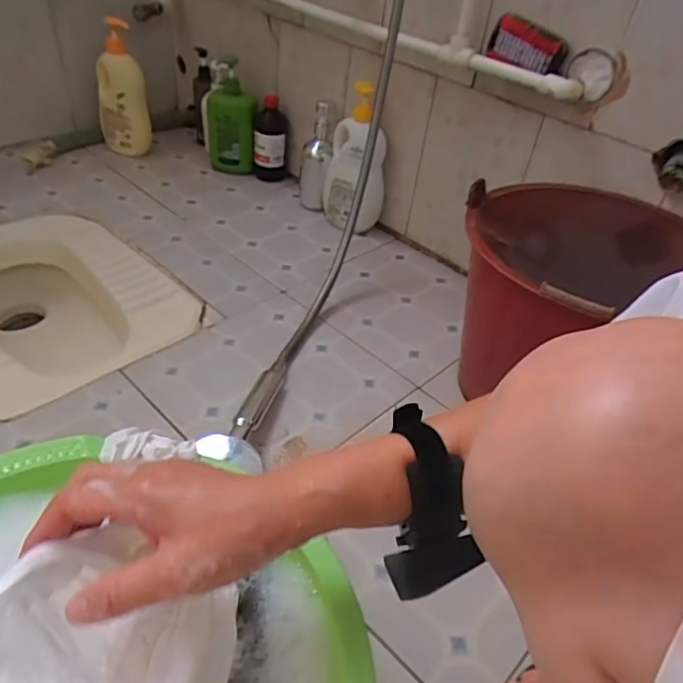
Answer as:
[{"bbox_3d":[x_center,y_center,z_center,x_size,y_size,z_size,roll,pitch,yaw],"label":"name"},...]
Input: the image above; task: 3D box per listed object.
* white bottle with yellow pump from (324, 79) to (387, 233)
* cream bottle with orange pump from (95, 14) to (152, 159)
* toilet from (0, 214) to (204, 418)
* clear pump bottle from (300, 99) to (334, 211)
[{"bbox_3d":[0.025,-0.340,1.072,0.086,0.265,0.100,-25,49,-33],"label":"white bottle with yellow pump"},{"bbox_3d":[-0.471,-0.531,1.206,0.104,0.267,0.097,-11,45,-17],"label":"cream bottle with orange pump"},{"bbox_3d":[-0.515,-0.027,0.965,0.460,0.181,0.374,33,46,28],"label":"toilet"},{"bbox_3d":[-0.050,-0.365,1.127,0.058,0.205,0.057,1,40,-7],"label":"clear pump bottle"}]

